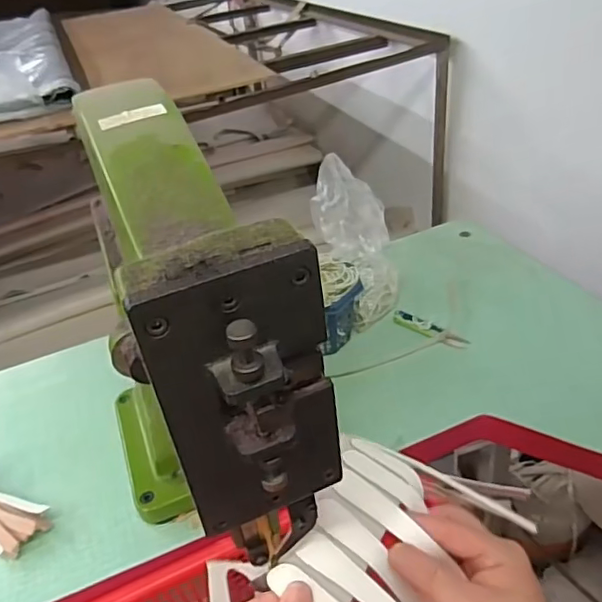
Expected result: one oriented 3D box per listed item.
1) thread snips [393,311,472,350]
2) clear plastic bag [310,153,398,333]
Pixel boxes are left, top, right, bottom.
[{"bbox_3d":[0.165,0.034,0.739,0.102,0.009,0.026,26,47,37],"label":"thread snips"},{"bbox_3d":[0.081,-0.097,0.827,0.108,0.073,0.290,-10,62,-5],"label":"clear plastic bag"}]

